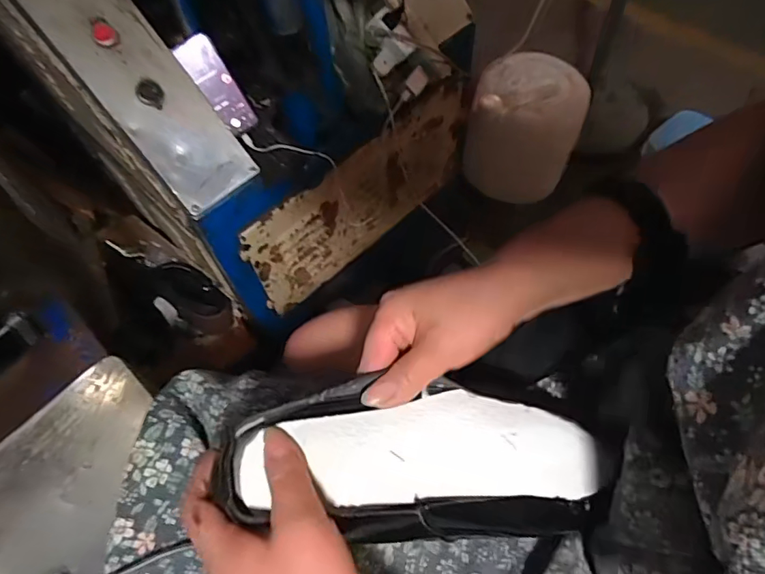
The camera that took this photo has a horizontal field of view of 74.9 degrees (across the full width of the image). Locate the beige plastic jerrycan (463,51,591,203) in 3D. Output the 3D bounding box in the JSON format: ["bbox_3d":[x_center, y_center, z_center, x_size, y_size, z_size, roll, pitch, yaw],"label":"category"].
[{"bbox_3d":[0.395,-0.439,1.399,0.275,0.311,0.316,11,62,10],"label":"beige plastic jerrycan"}]

